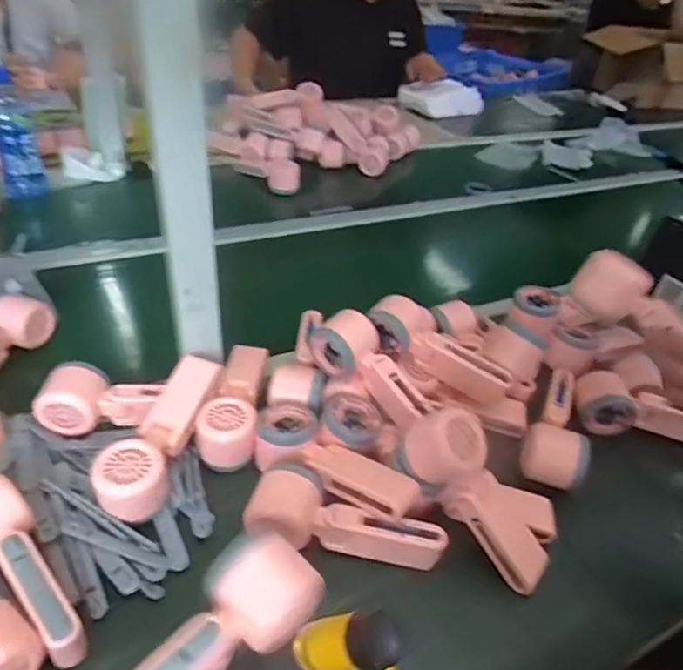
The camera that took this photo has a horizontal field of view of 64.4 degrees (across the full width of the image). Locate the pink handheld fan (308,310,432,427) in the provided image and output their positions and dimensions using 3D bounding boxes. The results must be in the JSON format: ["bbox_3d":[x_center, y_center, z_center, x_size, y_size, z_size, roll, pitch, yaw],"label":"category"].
[{"bbox_3d":[0.031,0.037,0.569,0.050,0.056,0.141,-29,68,-39],"label":"pink handheld fan"}]

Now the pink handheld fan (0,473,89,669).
[{"bbox_3d":[-0.248,0.180,0.410,0.055,0.049,0.157,-27,49,-37],"label":"pink handheld fan"}]

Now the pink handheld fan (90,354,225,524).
[{"bbox_3d":[-0.169,0.095,0.512,0.053,0.054,0.182,13,37,7],"label":"pink handheld fan"}]

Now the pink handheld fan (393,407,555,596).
[{"bbox_3d":[0.123,0.136,0.485,0.170,0.066,0.090,48,41,-7],"label":"pink handheld fan"}]

